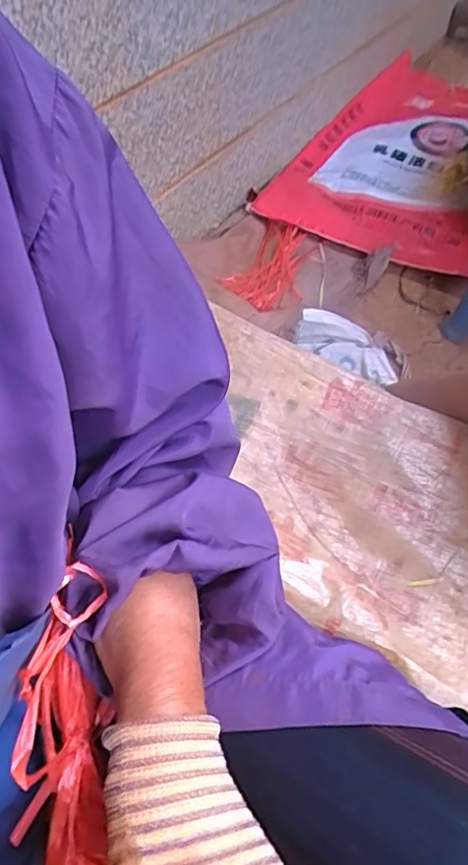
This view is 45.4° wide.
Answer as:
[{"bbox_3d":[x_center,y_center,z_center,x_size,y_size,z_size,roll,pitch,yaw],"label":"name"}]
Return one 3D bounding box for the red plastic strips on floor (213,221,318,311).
[{"bbox_3d":[0.086,-0.337,1.155,0.155,0.036,0.261,24,57,16],"label":"red plastic strips on floor"}]

